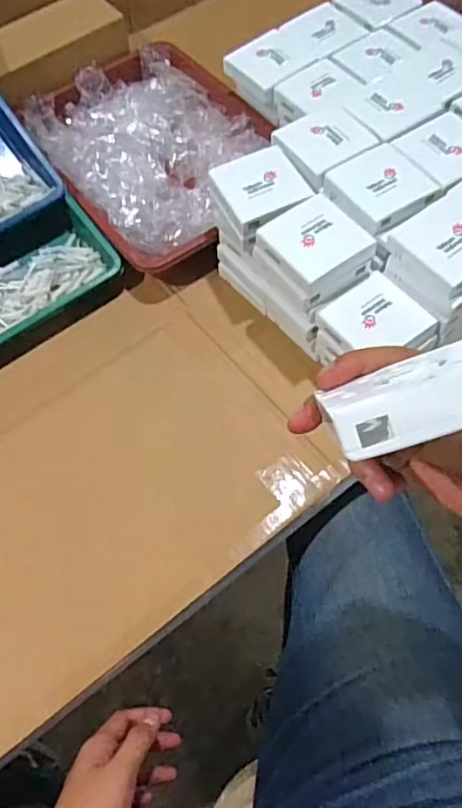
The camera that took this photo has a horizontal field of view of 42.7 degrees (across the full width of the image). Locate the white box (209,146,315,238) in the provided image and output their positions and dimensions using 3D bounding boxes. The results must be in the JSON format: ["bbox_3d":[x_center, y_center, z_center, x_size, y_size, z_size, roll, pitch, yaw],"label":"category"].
[{"bbox_3d":[0.030,-0.224,0.619,0.087,0.016,0.089,-26,64,-11],"label":"white box"}]

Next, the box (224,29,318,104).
[{"bbox_3d":[0.049,-0.427,0.747,0.086,0.028,0.088,-40,68,-18],"label":"box"}]

